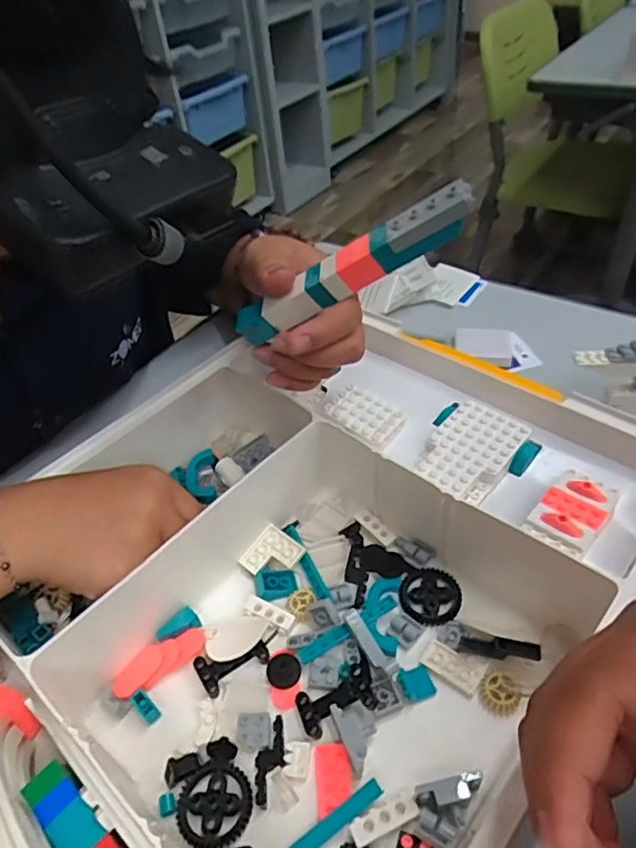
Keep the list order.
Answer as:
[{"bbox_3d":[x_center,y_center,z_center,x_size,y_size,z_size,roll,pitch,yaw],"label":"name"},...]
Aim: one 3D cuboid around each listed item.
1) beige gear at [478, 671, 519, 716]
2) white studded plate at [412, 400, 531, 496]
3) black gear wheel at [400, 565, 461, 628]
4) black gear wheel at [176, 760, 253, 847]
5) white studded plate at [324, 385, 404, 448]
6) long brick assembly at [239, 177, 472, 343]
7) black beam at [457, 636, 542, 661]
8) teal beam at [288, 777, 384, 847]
[{"bbox_3d":[0.094,0.139,0.298,0.018,0.007,0.020,-32,50,-24],"label":"beige gear"},{"bbox_3d":[0.092,0.015,0.353,0.046,0.006,0.069,31,55,32],"label":"white studded plate"},{"bbox_3d":[0.067,0.102,0.342,0.035,0.005,0.035,-3,44,3],"label":"black gear wheel"},{"bbox_3d":[-0.049,0.181,0.274,0.035,0.004,0.035,-3,44,3],"label":"black gear wheel"},{"bbox_3d":[0.029,-0.006,0.374,0.048,0.007,0.034,31,61,28],"label":"white studded plate"},{"bbox_3d":[0.013,-0.075,0.281,0.133,0.023,0.012,-24,40,29],"label":"long brick assembly"},{"bbox_3d":[0.096,0.120,0.308,0.041,0.009,0.009,-5,45,25],"label":"black beam"},{"bbox_3d":[0.002,0.185,0.261,0.063,0.007,0.009,-27,48,-20],"label":"teal beam"}]

